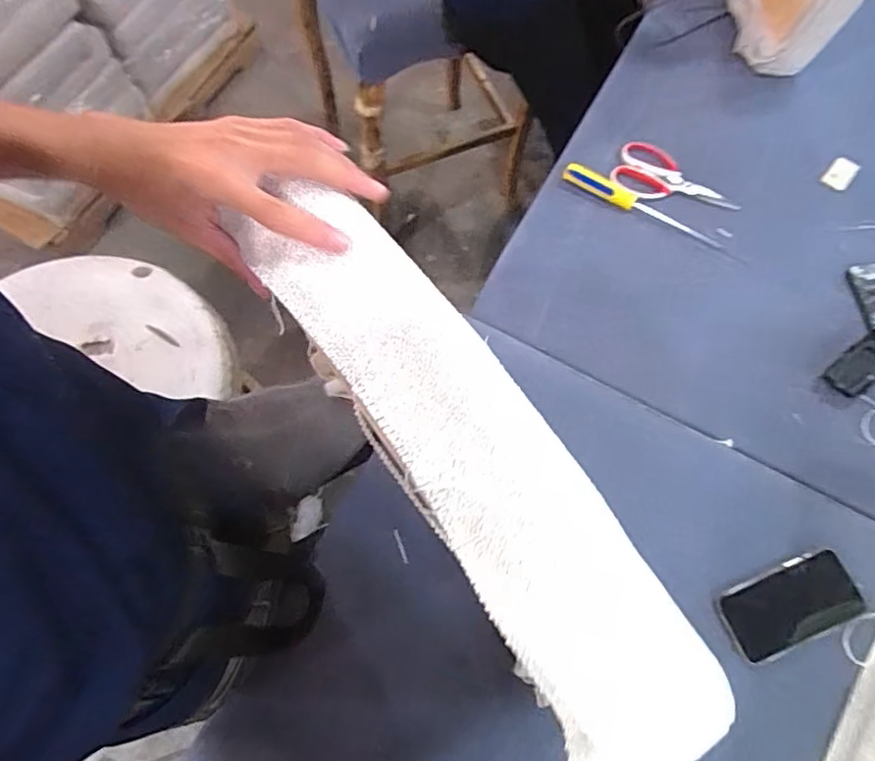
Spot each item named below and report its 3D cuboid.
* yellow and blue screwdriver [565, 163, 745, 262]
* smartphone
[{"bbox_3d":[0.323,-0.253,0.864,0.288,0.023,0.032,27,71,10],"label":"yellow and blue screwdriver"},{"bbox_3d":[0.408,0.258,0.670,0.162,0.014,0.080,-21,70,-9],"label":"smartphone"}]

